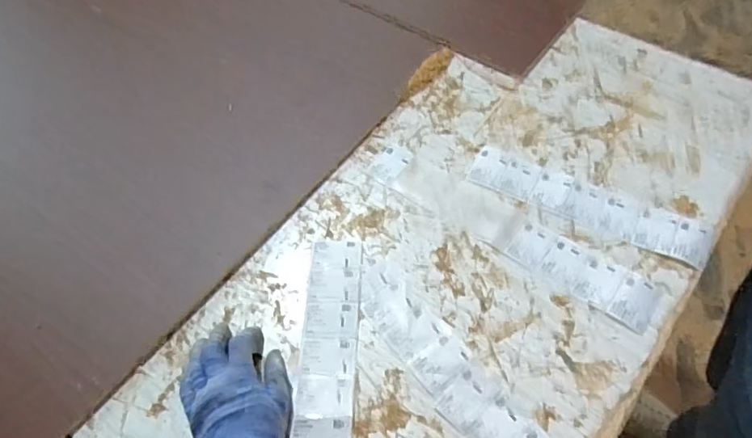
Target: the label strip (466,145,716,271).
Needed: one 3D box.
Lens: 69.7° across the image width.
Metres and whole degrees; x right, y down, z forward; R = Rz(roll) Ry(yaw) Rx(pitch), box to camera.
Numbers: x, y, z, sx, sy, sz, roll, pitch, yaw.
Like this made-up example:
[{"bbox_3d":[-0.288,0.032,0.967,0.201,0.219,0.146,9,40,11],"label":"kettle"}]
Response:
[{"bbox_3d":[0.252,-0.021,0.657,0.281,0.005,0.060,24,62,19],"label":"label strip"}]

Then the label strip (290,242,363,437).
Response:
[{"bbox_3d":[-0.053,0.187,0.557,0.060,0.005,0.371,1,57,4],"label":"label strip"}]

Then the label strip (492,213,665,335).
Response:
[{"bbox_3d":[0.227,0.057,0.614,0.181,0.004,0.063,31,64,22],"label":"label strip"}]

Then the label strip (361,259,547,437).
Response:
[{"bbox_3d":[0.085,0.166,0.556,0.061,0.004,0.318,-34,61,-18],"label":"label strip"}]

